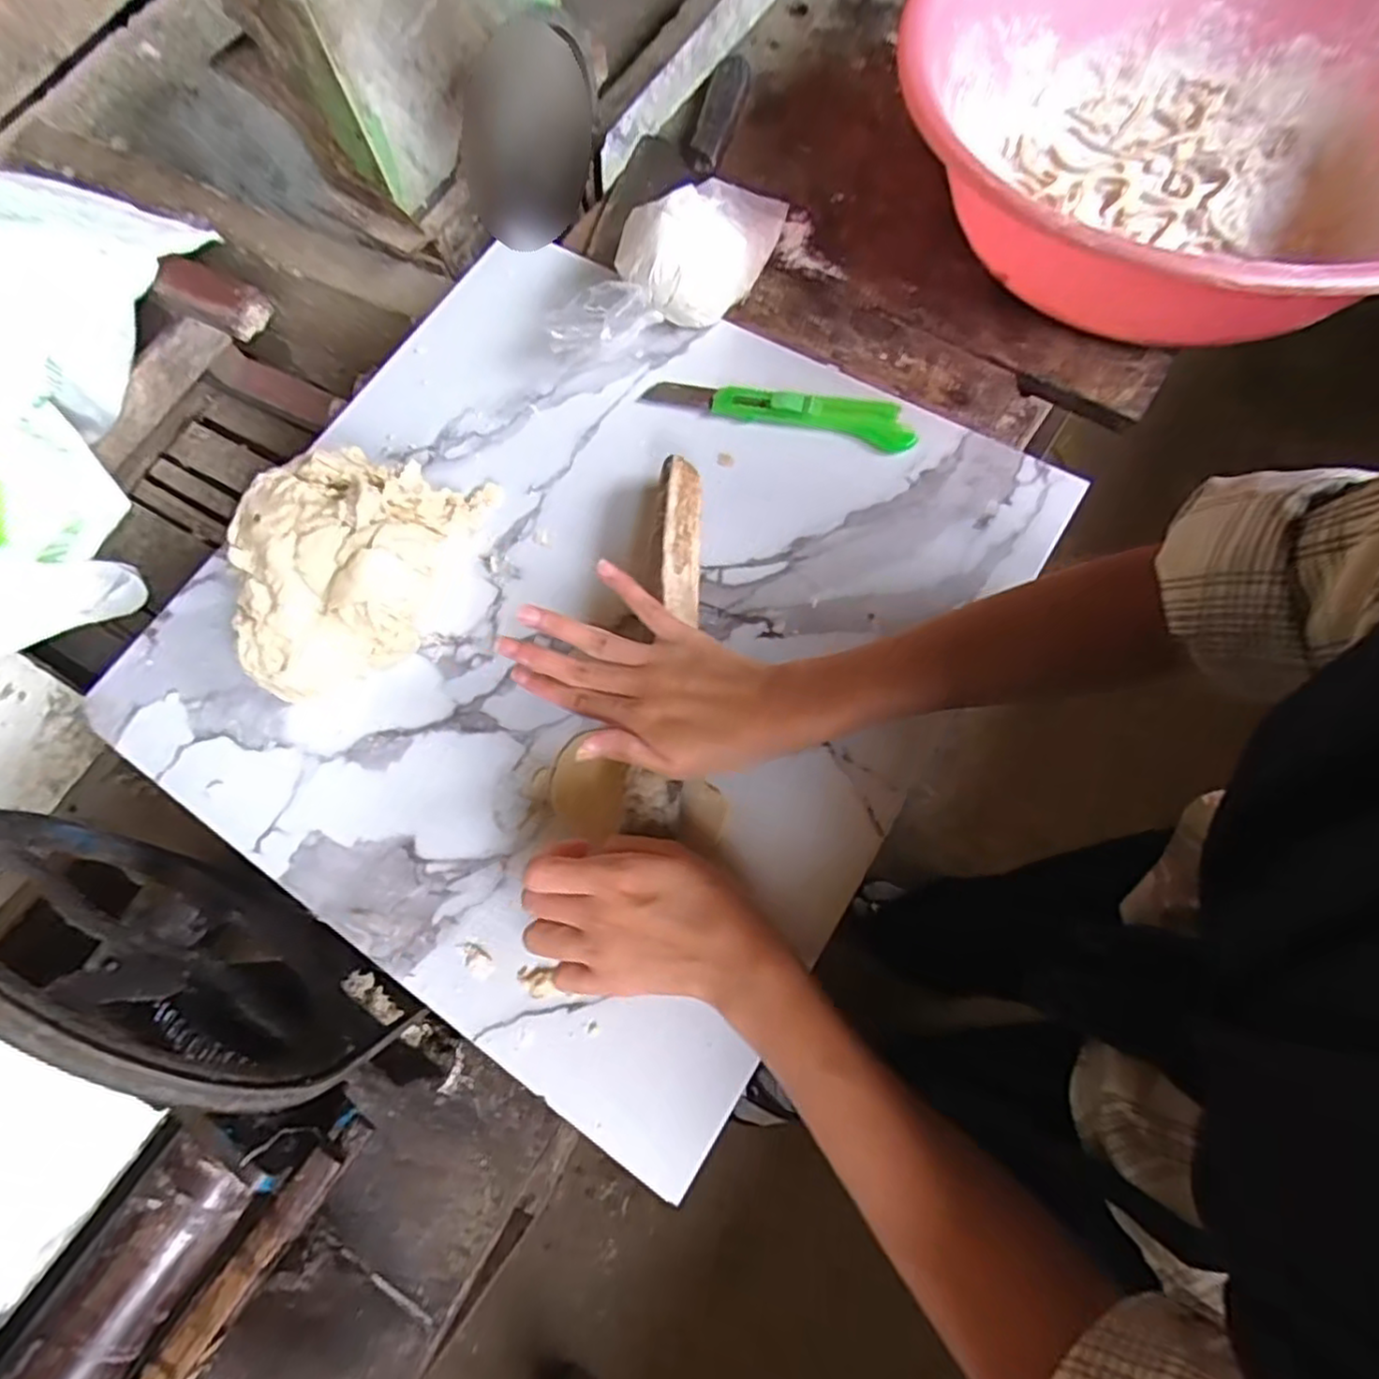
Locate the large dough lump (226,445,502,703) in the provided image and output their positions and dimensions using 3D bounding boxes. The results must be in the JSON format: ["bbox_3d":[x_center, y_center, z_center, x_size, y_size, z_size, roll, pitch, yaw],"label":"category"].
[{"bbox_3d":[-0.223,-0.082,0.452,0.116,0.062,0.173,17,72,8],"label":"large dough lump"}]

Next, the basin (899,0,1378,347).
[{"bbox_3d":[0.349,-0.394,0.493,0.415,0.132,0.407,-1,70,2],"label":"basin"}]

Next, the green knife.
[{"bbox_3d":[0.062,-0.200,0.495,0.189,0.020,0.031,15,73,6],"label":"green knife"}]

